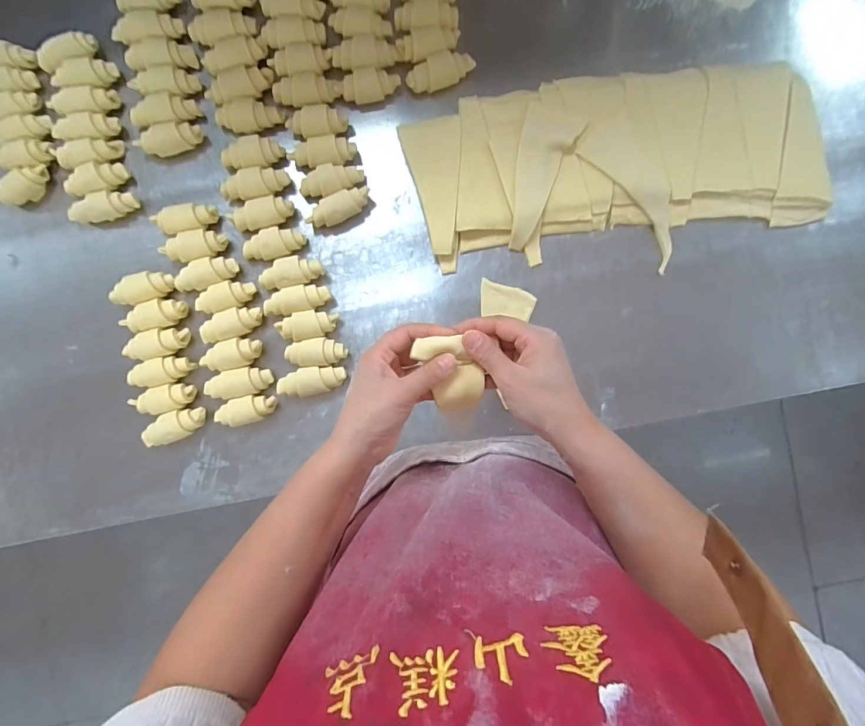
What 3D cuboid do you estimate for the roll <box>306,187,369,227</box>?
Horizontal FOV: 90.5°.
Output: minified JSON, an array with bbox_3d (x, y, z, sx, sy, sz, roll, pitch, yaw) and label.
[{"bbox_3d":[-0.116,-0.192,0.538,0.081,0.033,0.029,-22,92,0],"label":"roll"}]

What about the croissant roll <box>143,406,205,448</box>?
[{"bbox_3d":[-0.324,0.079,0.540,0.078,0.027,0.034,-24,92,0],"label":"croissant roll"}]

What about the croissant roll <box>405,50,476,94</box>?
[{"bbox_3d":[0.010,-0.360,0.534,0.085,0.026,0.032,-26,92,0],"label":"croissant roll"}]

